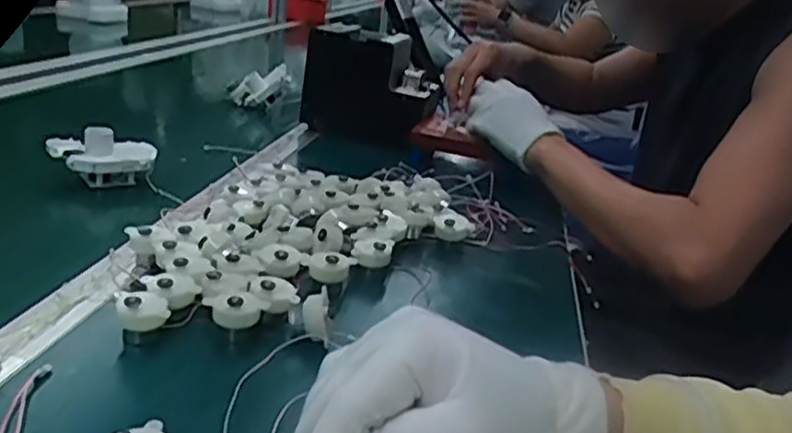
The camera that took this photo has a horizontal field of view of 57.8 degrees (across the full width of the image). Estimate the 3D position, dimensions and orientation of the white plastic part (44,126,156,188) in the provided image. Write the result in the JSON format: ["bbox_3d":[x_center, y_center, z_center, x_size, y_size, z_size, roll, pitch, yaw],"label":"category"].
[{"bbox_3d":[-0.304,-0.062,0.744,0.101,0.055,0.052,0,21,-21],"label":"white plastic part"}]

